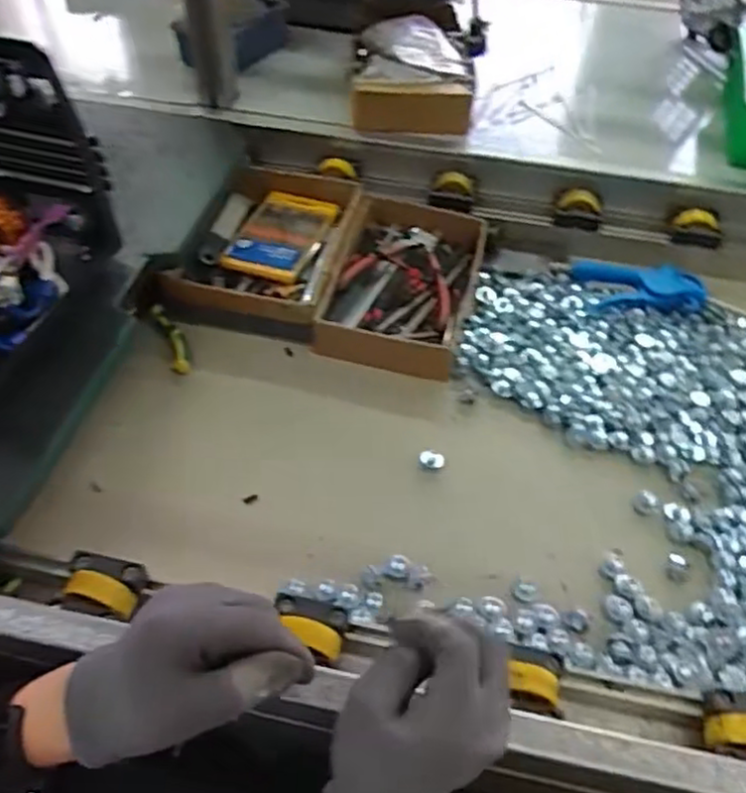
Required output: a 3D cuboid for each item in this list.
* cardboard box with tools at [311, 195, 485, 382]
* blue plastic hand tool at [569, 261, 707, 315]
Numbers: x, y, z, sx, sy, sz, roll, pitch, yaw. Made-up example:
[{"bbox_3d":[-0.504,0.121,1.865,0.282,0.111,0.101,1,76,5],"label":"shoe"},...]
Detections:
[{"bbox_3d":[0.033,-0.125,0.763,0.147,0.059,0.219,13,51,9],"label":"cardboard box with tools"},{"bbox_3d":[0.292,-0.126,0.762,0.134,0.029,0.077,5,50,2],"label":"blue plastic hand tool"}]

